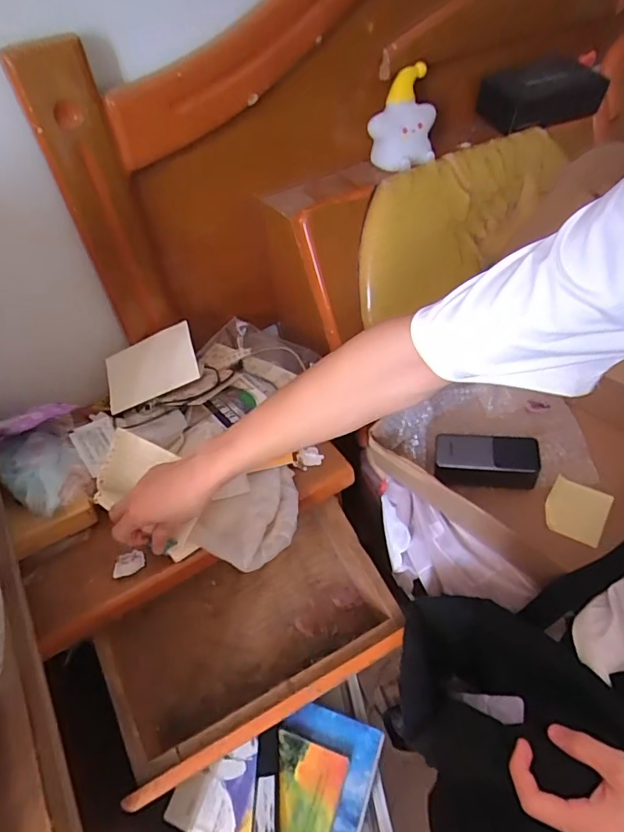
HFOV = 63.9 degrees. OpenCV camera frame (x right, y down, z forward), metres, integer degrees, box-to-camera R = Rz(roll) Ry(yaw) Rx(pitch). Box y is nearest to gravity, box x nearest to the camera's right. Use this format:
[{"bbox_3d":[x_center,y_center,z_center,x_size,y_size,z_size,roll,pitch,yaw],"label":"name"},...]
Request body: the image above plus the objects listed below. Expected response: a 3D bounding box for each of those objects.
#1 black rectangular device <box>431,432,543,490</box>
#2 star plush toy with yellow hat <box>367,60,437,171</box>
[{"bbox_3d":[0.230,0.060,0.667,0.128,0.055,0.060,1,46,8],"label":"black rectangular device"},{"bbox_3d":[0.133,-0.433,0.740,0.107,0.127,0.048,-26,21,-9],"label":"star plush toy with yellow hat"}]

